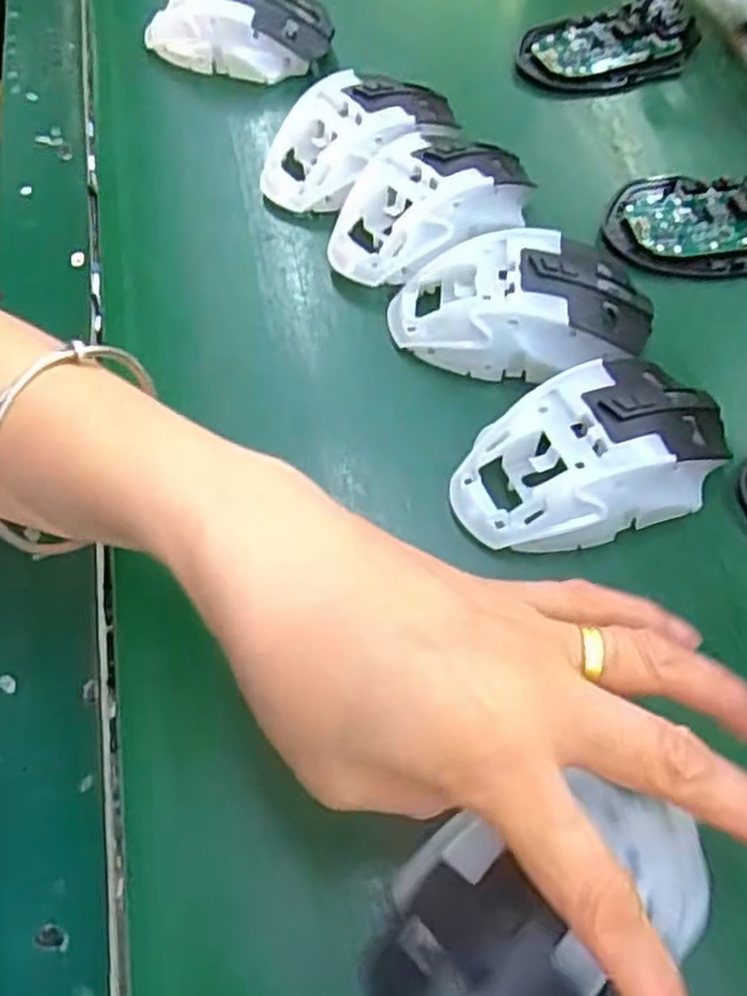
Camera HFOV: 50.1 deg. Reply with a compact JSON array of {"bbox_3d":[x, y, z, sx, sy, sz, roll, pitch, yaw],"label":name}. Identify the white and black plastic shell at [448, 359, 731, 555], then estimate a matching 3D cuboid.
[{"bbox_3d":[0.089,-0.017,0.318,0.112,0.038,0.060,-22,62,-13],"label":"white and black plastic shell"}]

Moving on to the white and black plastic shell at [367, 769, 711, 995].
[{"bbox_3d":[0.046,0.121,0.230,0.100,0.047,0.063,-34,64,-17],"label":"white and black plastic shell"}]

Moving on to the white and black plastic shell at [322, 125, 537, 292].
[{"bbox_3d":[0.030,-0.146,0.393,0.067,0.034,0.110,40,67,21],"label":"white and black plastic shell"}]

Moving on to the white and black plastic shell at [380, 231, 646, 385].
[{"bbox_3d":[0.066,-0.085,0.359,0.111,0.034,0.058,-4,59,-3],"label":"white and black plastic shell"}]

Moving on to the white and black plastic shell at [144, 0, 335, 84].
[{"bbox_3d":[-0.082,-0.284,0.484,0.107,0.043,0.053,17,60,10],"label":"white and black plastic shell"}]

